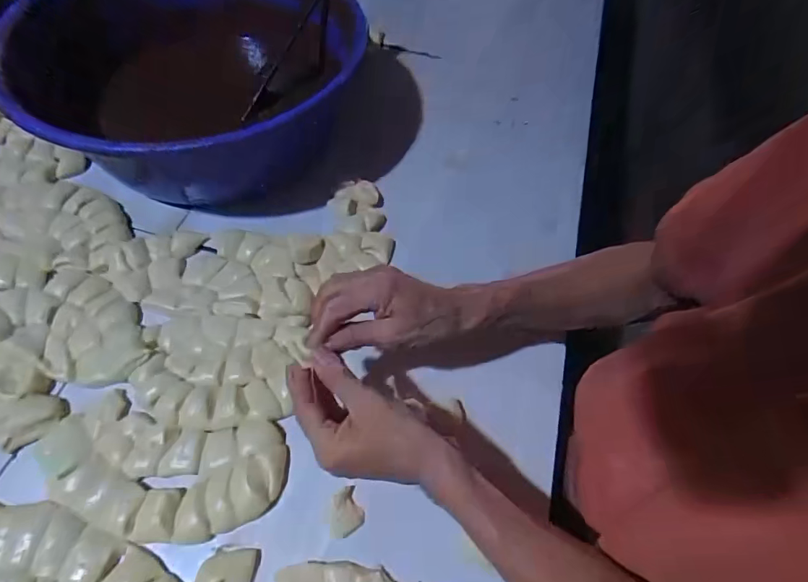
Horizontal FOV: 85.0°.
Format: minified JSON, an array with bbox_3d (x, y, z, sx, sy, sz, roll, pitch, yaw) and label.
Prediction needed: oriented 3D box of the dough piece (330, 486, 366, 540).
[{"bbox_3d":[-0.051,0.199,0.397,0.028,0.007,0.041,-1,60,-2],"label":"dough piece"}]

